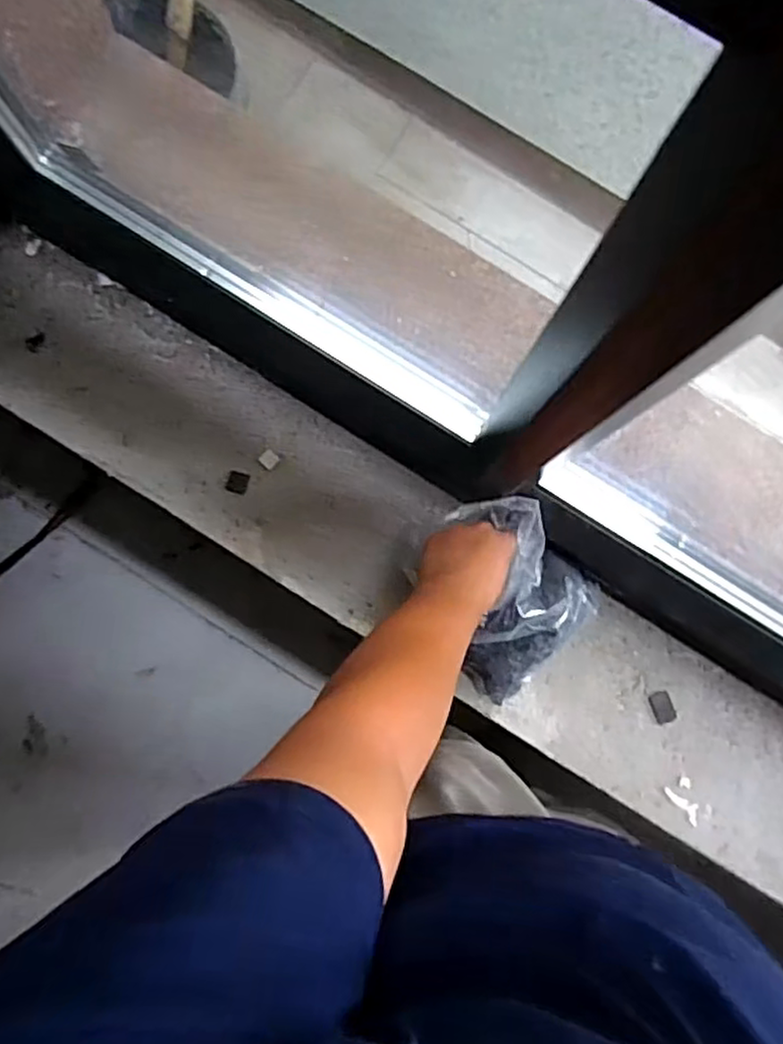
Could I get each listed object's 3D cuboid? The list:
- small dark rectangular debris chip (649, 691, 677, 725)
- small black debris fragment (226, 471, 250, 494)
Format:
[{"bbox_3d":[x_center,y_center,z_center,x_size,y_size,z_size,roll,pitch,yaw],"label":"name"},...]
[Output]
[{"bbox_3d":[0.301,0.206,0.774,0.023,0.006,0.035,-18,86,-2],"label":"small dark rectangular debris chip"},{"bbox_3d":[-0.173,-0.045,0.783,0.023,0.004,0.024,20,86,1],"label":"small black debris fragment"}]

